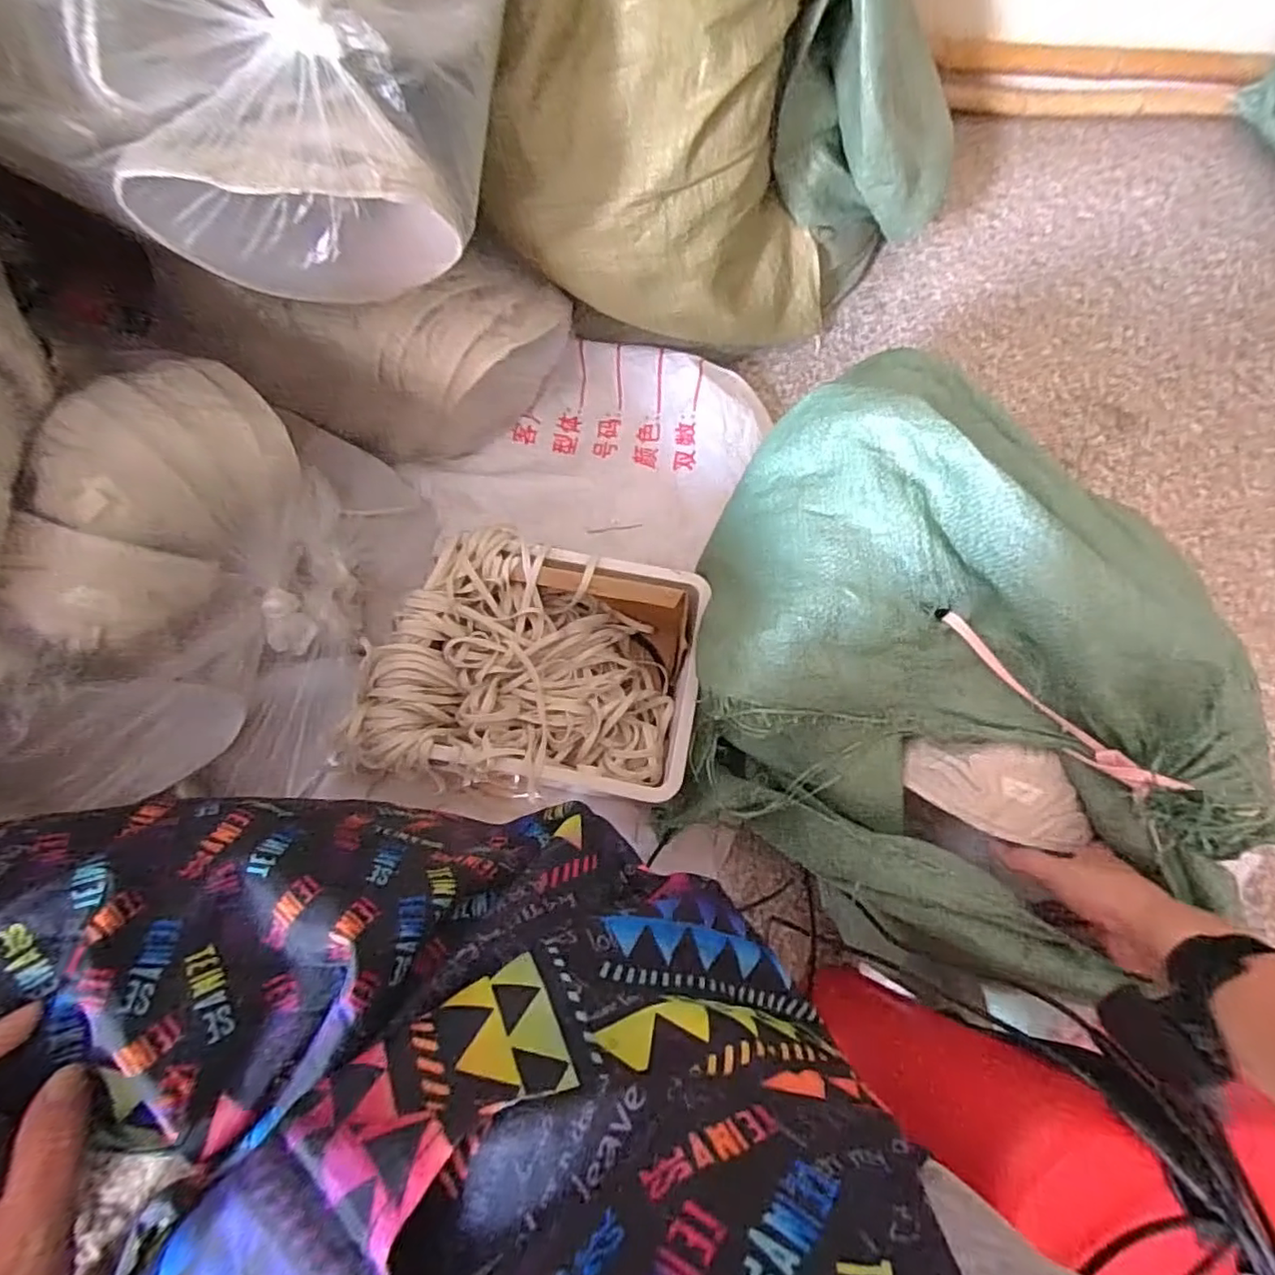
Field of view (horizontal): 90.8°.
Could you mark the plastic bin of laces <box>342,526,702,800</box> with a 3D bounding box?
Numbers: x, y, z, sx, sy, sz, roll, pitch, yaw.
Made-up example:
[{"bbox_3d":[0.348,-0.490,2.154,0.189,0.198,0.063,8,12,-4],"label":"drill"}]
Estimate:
[{"bbox_3d":[-0.108,0.028,0.683,0.337,0.103,0.258,7,72,0],"label":"plastic bin of laces"}]

